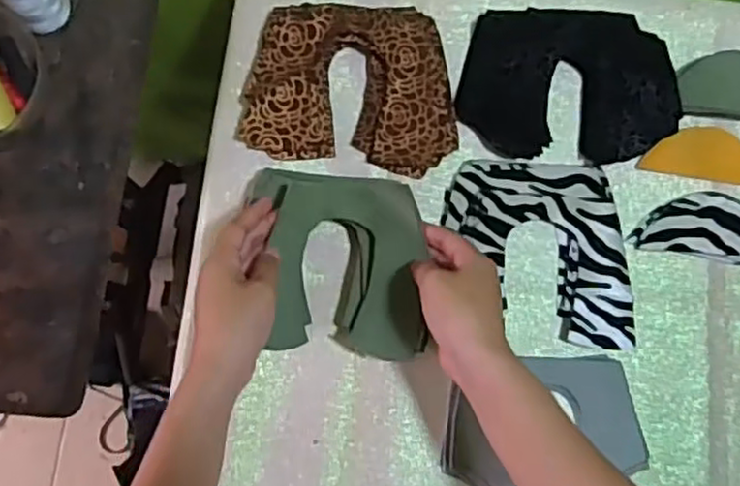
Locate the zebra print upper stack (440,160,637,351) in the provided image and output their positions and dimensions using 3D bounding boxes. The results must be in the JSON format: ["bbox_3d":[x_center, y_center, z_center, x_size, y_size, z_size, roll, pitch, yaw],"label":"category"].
[{"bbox_3d":[0.140,0.005,0.580,0.150,0.013,0.149,4,80,0],"label":"zebra print upper stack"}]

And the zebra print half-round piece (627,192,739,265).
[{"bbox_3d":[0.283,-0.014,0.588,0.117,0.005,0.054,9,82,5],"label":"zebra print half-round piece"}]

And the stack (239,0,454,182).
[{"bbox_3d":[-0.016,-0.133,0.596,0.174,0.026,0.138,1,80,0],"label":"stack"}]

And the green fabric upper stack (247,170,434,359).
[{"bbox_3d":[-0.028,0.017,0.557,0.134,0.059,0.138,2,80,0],"label":"green fabric upper stack"}]

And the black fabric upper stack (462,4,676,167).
[{"bbox_3d":[0.171,-0.135,0.596,0.174,0.028,0.122,8,80,1],"label":"black fabric upper stack"}]

